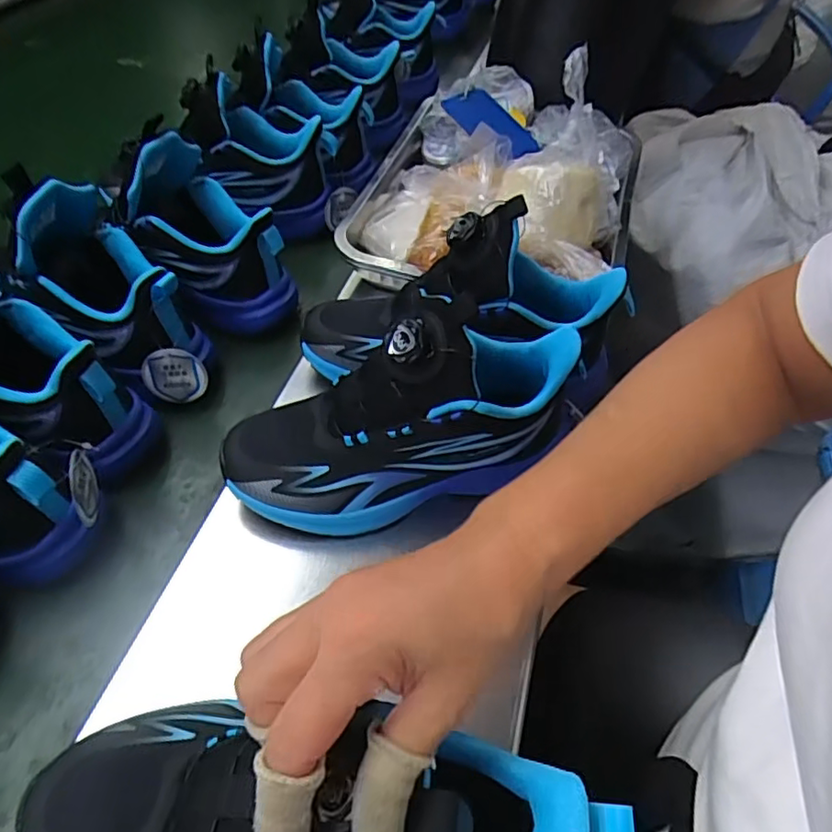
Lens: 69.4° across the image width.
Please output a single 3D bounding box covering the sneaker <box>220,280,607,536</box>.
[{"bbox_3d":[0.007,-0.001,0.406,0.267,0.151,0.083,-16,54,-12],"label":"sneaker"}]

